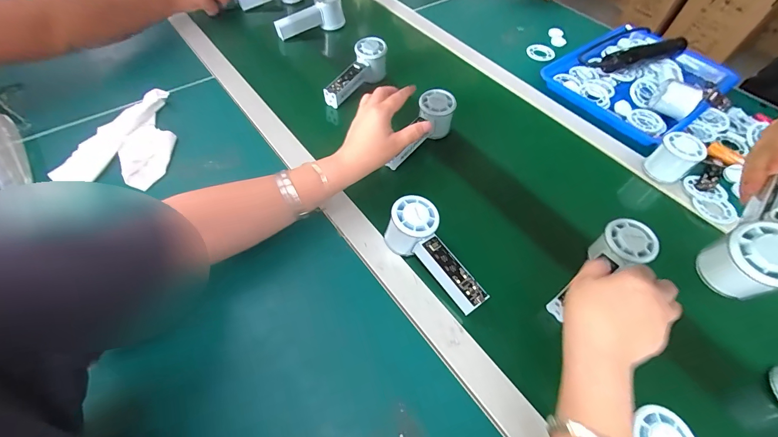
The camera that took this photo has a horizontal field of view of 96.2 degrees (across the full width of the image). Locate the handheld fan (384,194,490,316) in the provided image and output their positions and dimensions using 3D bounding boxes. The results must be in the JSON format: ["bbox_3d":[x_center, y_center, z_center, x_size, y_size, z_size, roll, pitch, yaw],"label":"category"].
[{"bbox_3d":[0.061,0.039,0.415,0.057,0.057,0.141,-37,65,-25],"label":"handheld fan"}]

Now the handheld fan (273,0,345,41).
[{"bbox_3d":[-0.166,-0.420,0.738,0.147,0.068,0.045,-24,59,-3],"label":"handheld fan"}]

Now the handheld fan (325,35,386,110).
[{"bbox_3d":[-0.061,-0.260,0.635,0.051,0.063,0.151,34,75,19],"label":"handheld fan"}]

